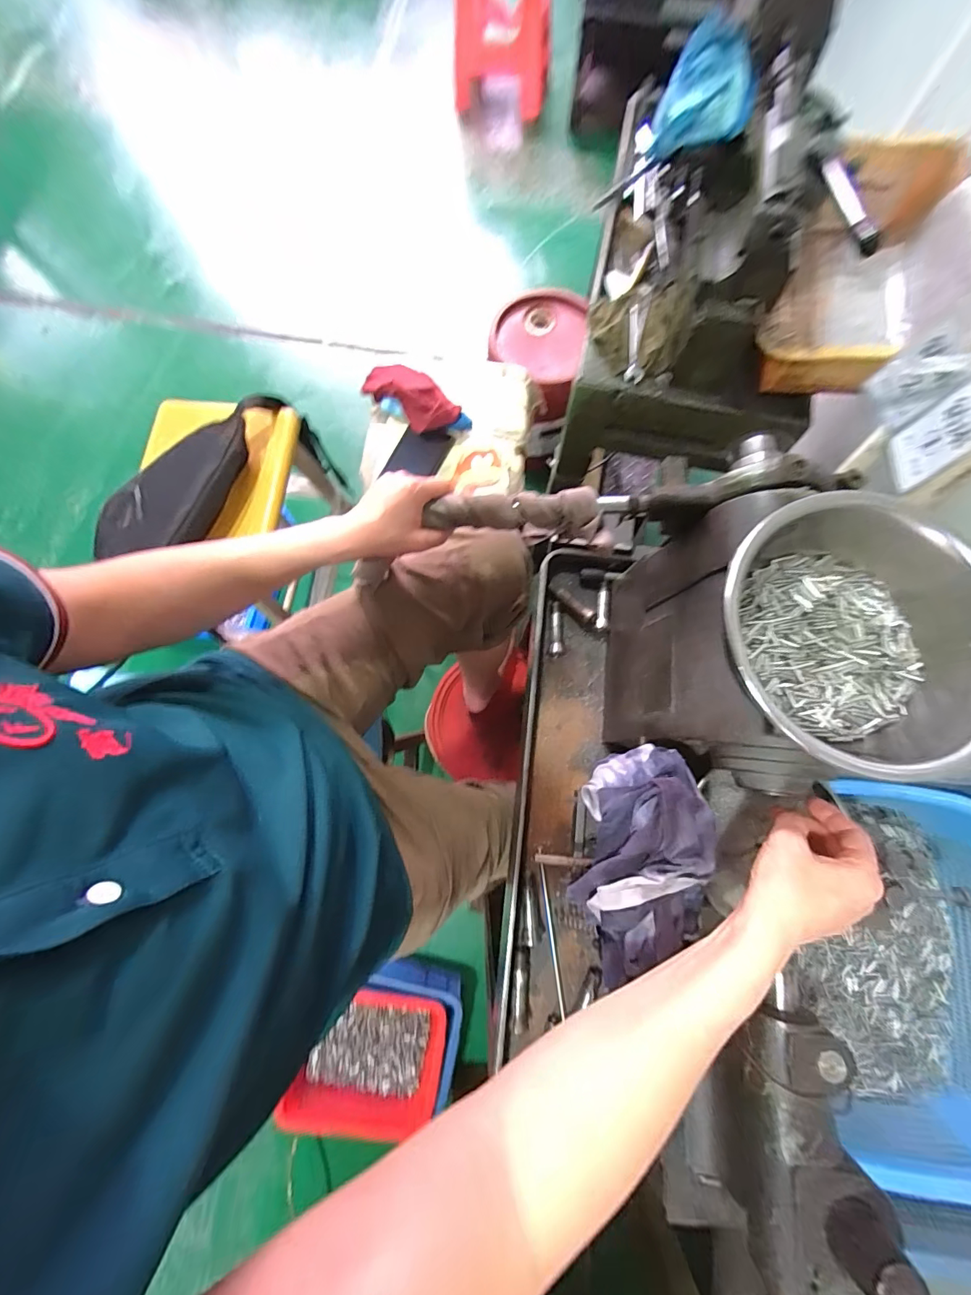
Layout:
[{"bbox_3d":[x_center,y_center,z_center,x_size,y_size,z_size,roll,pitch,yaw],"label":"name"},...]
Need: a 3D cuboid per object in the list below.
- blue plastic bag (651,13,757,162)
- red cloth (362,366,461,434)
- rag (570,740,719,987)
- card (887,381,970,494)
[{"bbox_3d":[0.293,-0.730,0.568,0.115,0.085,0.149,18,77,5],"label":"blue plastic bag"},{"bbox_3d":[-0.118,-0.397,0.696,0.176,0.041,0.078,41,79,9],"label":"red cloth"},{"bbox_3d":[0.125,0.167,0.355,0.094,0.059,0.175,12,76,3],"label":"rag"},{"bbox_3d":[0.420,-0.198,0.403,0.011,0.113,0.063,1,79,1],"label":"card"}]

